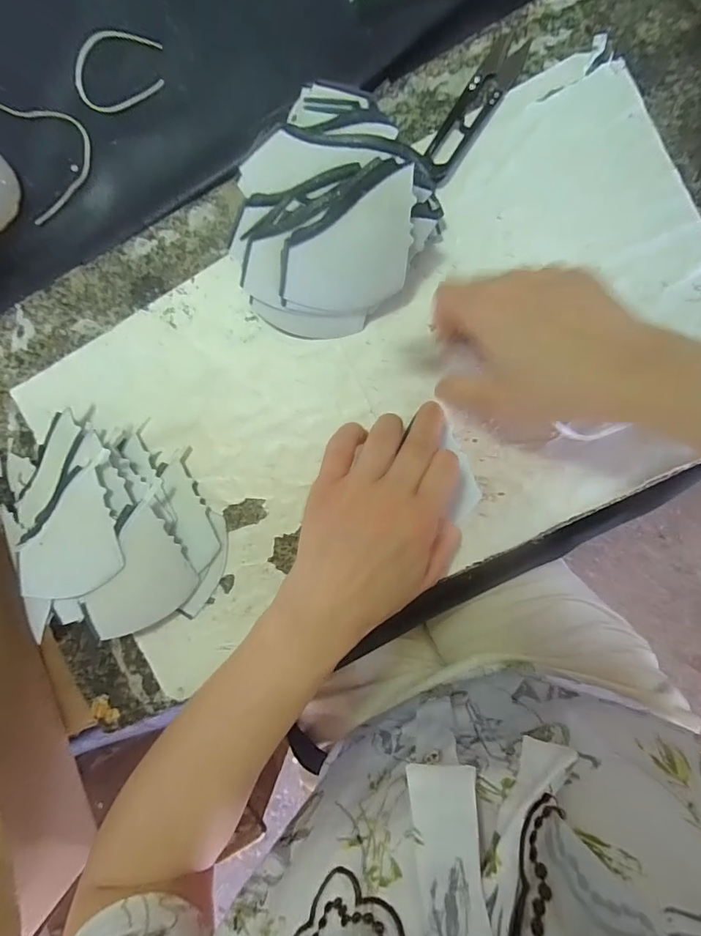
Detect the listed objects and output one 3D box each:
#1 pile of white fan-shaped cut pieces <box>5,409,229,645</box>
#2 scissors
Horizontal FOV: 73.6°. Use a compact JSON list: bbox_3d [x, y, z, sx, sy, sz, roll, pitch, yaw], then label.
[{"bbox_3d":[-0.161,0.039,0.314,0.131,0.037,0.141,0,94,5],"label":"pile of white fan-shaped cut pieces"},{"bbox_3d":[0.077,-0.224,0.292,0.021,0.008,0.100,34,96,2],"label":"scissors"}]

